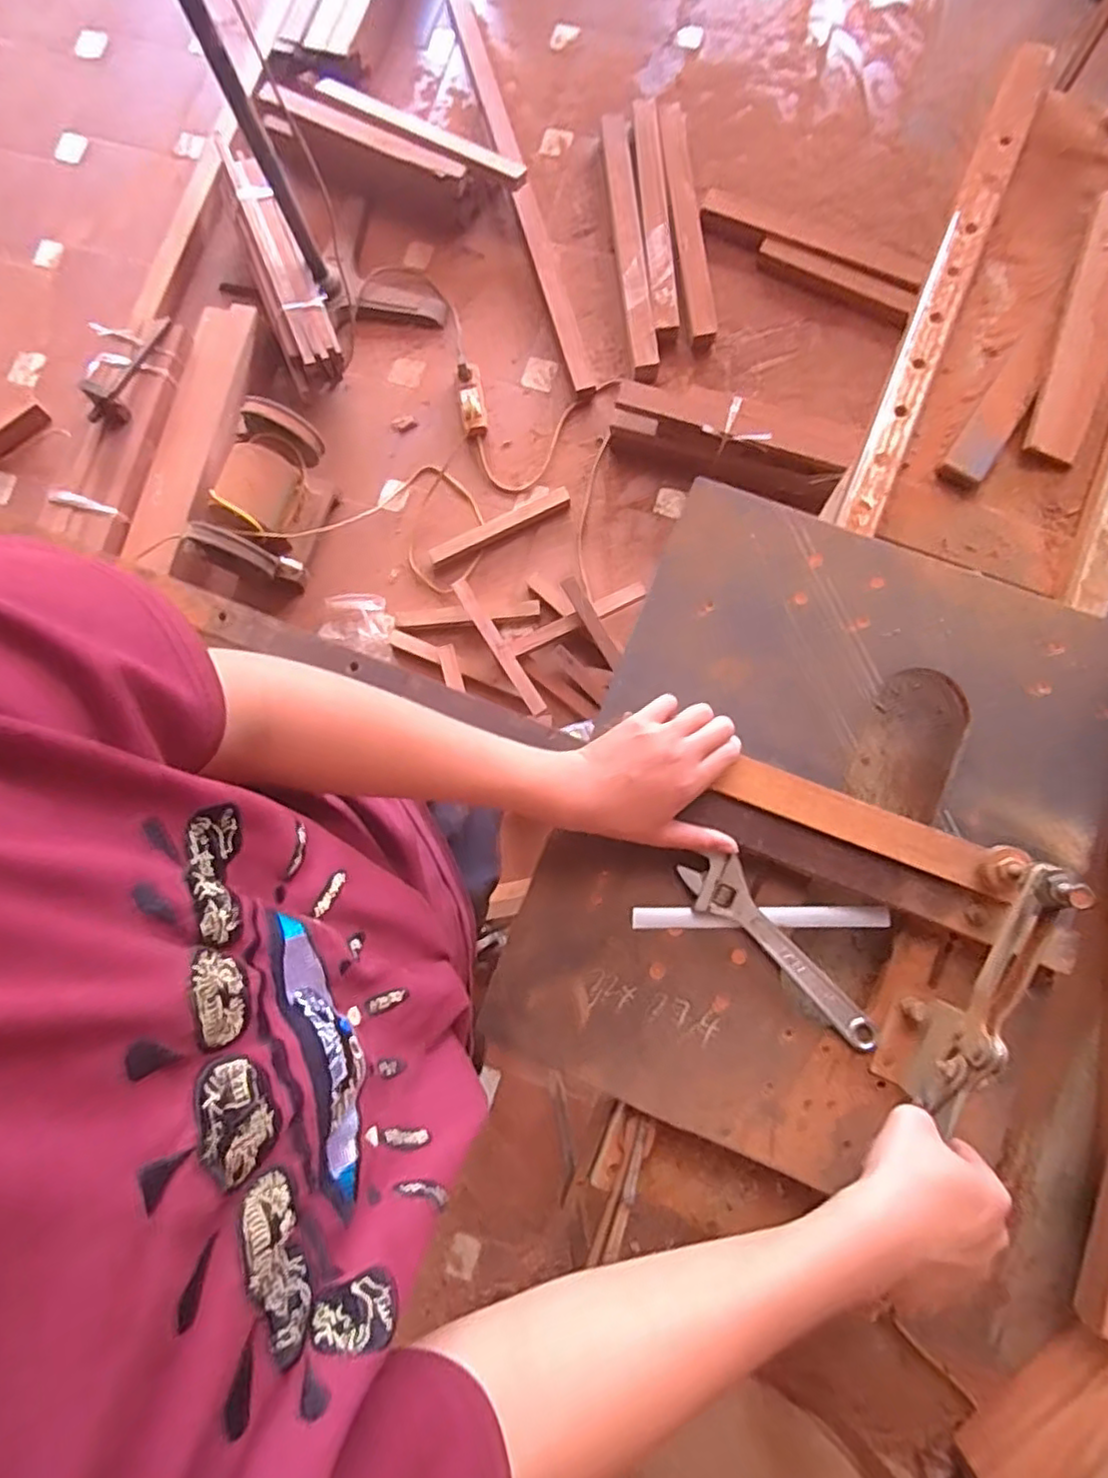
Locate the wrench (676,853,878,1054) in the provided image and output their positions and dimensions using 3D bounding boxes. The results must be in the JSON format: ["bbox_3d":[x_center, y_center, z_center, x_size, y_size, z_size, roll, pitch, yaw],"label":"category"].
[{"bbox_3d":[0.172,0.167,0.516,0.044,0.013,0.186,-39,83,-2],"label":"wrench"}]

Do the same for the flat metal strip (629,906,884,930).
[{"bbox_3d":[0.163,0.142,0.531,0.199,0.010,0.016,-1,84,3],"label":"flat metal strip"}]

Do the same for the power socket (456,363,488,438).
[{"bbox_3d":[-0.187,-0.763,1.516,0.057,0.062,0.169,-11,83,2],"label":"power socket"}]

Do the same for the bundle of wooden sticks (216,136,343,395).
[{"bbox_3d":[-0.634,-1.093,1.507,0.126,0.094,0.661,-23,82,0],"label":"bundle of wooden sticks"}]

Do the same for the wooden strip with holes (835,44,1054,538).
[{"bbox_3d":[0.375,-0.431,0.636,0.047,0.034,0.547,22,85,5],"label":"wooden strip with holes"}]

